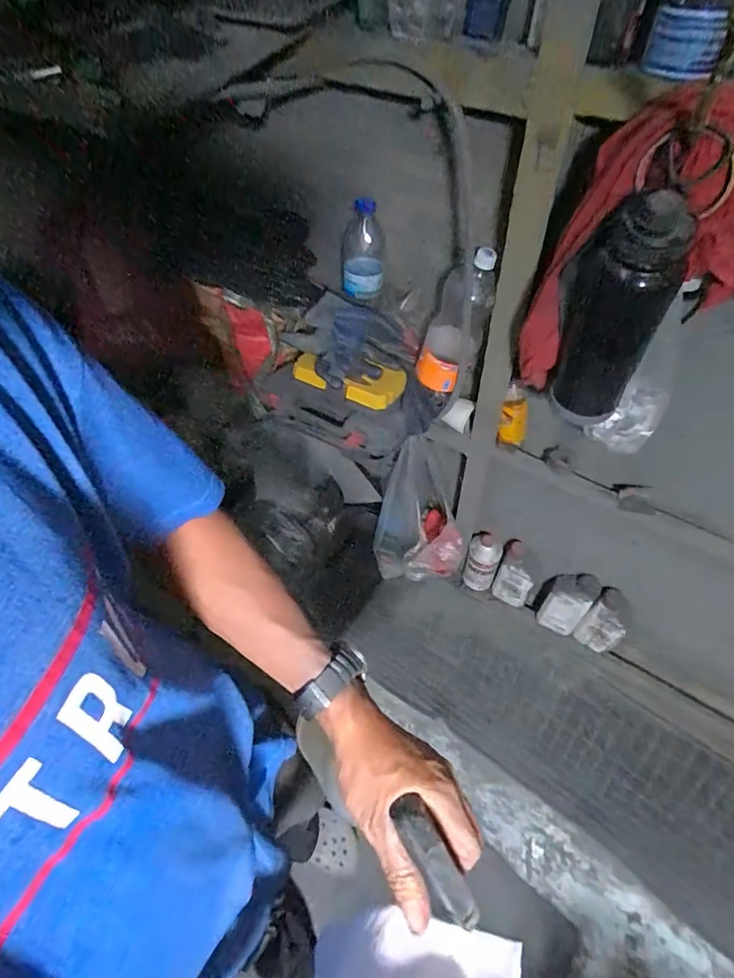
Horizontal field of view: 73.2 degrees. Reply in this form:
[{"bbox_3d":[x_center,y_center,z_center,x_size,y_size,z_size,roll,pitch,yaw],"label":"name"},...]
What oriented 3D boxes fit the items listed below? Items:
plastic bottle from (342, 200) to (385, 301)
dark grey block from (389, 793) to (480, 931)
[{"bbox_3d":[-0.010,-0.421,0.870,0.077,0.141,0.083,0,55,3],"label":"plastic bottle"},{"bbox_3d":[0.048,0.264,0.345,0.027,0.028,0.085,-25,86,-13],"label":"dark grey block"}]

